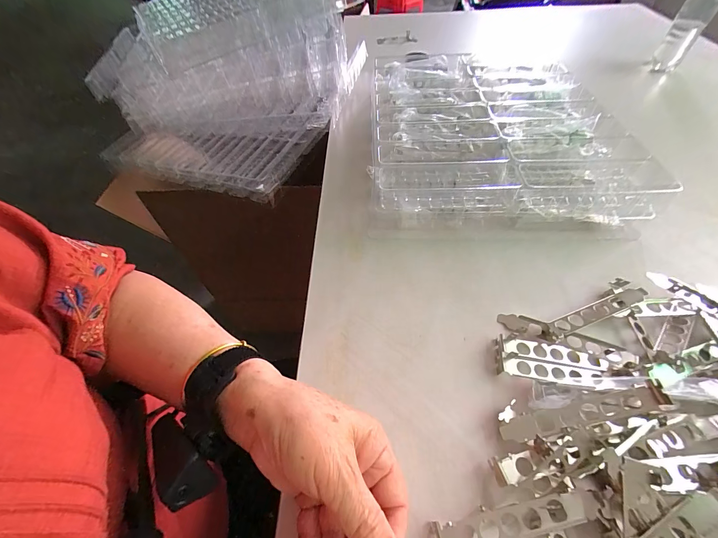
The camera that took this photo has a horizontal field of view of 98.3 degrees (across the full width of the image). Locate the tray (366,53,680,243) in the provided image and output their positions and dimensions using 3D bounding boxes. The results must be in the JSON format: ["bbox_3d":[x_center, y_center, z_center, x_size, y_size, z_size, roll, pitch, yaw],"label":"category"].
[{"bbox_3d":[0.195,-0.226,0.500,0.349,0.080,0.414,0,52,4],"label":"tray"}]

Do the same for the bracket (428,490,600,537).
[{"bbox_3d":[0.111,0.180,0.220,0.122,0.016,0.021,-10,52,-4],"label":"bracket"}]

